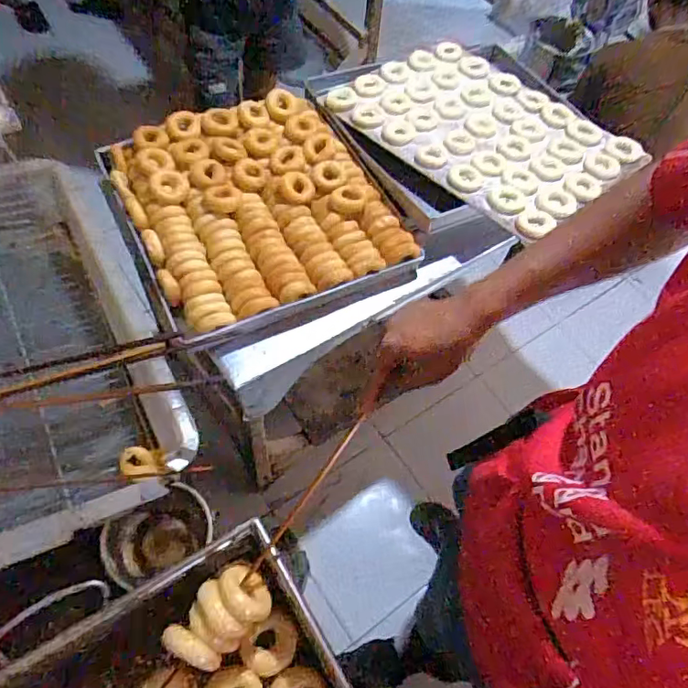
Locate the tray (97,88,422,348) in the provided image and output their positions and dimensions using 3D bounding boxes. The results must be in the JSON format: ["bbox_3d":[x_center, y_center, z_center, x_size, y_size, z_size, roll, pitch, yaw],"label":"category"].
[{"bbox_3d":[-0.175,-0.282,1.058,0.470,0.058,0.517,-24,65,-15],"label":"tray"}]

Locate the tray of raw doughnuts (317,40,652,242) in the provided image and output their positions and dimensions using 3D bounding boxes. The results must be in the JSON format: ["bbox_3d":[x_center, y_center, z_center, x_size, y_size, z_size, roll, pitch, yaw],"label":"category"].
[{"bbox_3d":[0.298,-0.484,1.163,0.426,0.042,0.593,-38,69,-21],"label":"tray of raw doughnuts"}]

